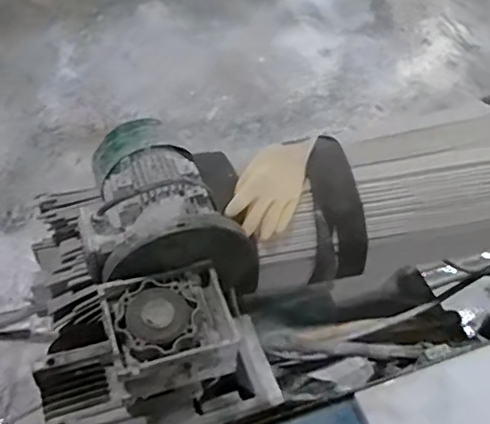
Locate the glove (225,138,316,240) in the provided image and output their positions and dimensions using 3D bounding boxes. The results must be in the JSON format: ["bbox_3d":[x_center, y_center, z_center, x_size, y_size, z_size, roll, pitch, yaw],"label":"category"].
[{"bbox_3d":[0.046,-0.051,0.976,0.104,0.072,0.191,19,52,10],"label":"glove"}]

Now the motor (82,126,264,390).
[{"bbox_3d":[-0.102,0.037,0.760,0.202,0.150,0.367,-9,61,-11],"label":"motor"}]

